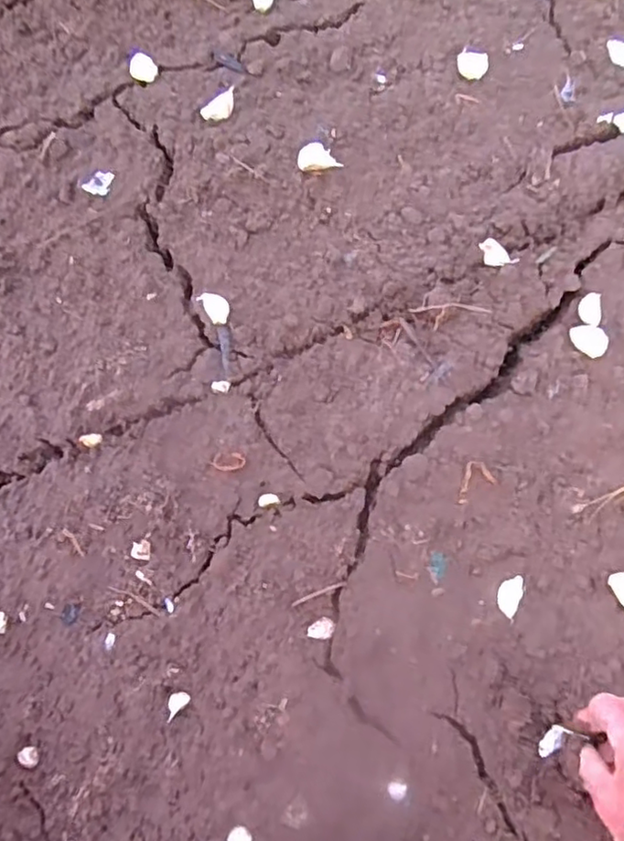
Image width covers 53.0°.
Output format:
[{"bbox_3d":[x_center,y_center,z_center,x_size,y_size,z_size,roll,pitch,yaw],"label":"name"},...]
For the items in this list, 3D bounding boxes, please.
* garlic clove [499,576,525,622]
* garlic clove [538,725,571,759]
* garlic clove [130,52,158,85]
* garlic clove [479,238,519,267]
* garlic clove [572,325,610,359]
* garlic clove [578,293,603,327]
[{"bbox_3d":[0.161,0.143,0.508,0.019,0.010,0.034,21,72,8],"label":"garlic clove"},{"bbox_3d":[0.175,0.234,0.456,0.028,0.010,0.010,-45,76,-5],"label":"garlic clove"},{"bbox_3d":[-0.175,-0.367,0.652,0.027,0.024,0.018,-17,71,-6],"label":"garlic clove"},{"bbox_3d":[0.174,-0.154,0.582,0.037,0.016,0.020,16,71,6],"label":"garlic clove"},{"bbox_3d":[0.251,-0.075,0.566,0.033,0.008,0.029,34,74,12],"label":"garlic clove"},{"bbox_3d":[0.257,-0.102,0.576,0.022,0.009,0.031,7,70,3],"label":"garlic clove"}]

